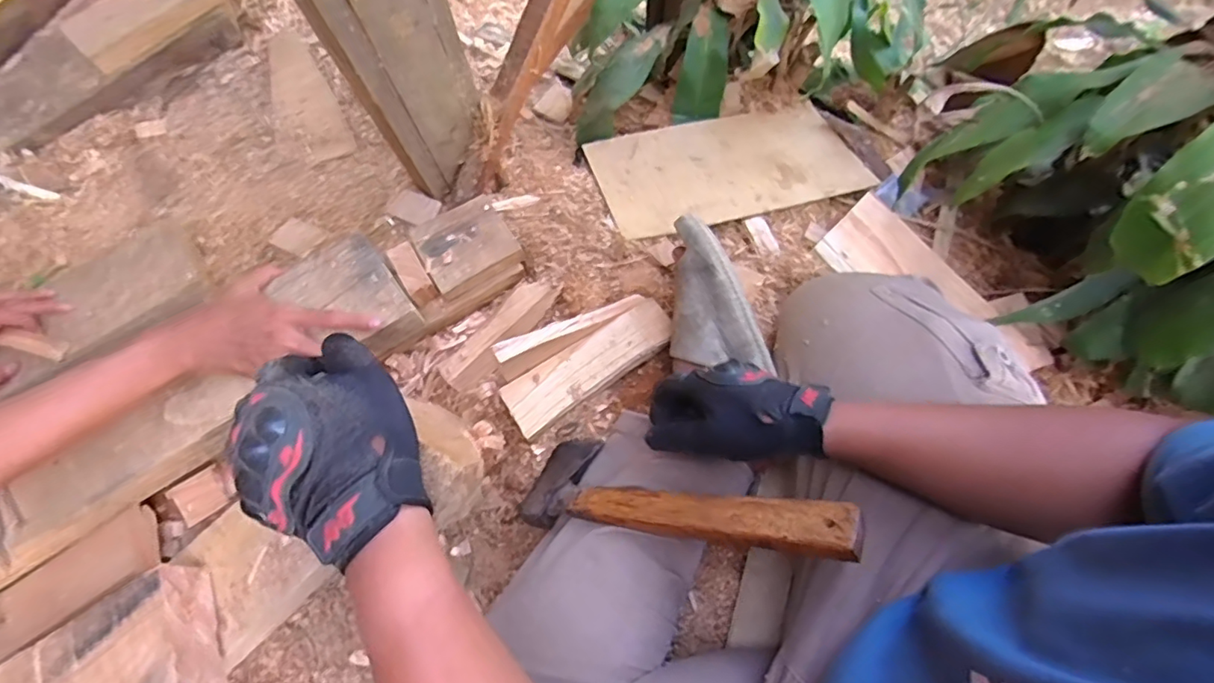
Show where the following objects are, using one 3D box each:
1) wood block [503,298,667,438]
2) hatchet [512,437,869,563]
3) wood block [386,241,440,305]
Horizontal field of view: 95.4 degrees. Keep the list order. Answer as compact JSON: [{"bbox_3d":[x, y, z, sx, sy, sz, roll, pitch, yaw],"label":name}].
[{"bbox_3d":[-0.018,0.028,0.653,0.212,0.041,0.061,-34,73,-9],"label":"wood block"},{"bbox_3d":[0.060,0.145,0.500,0.319,0.056,0.100,-1,67,37],"label":"hatchet"},{"bbox_3d":[-0.219,-0.077,0.623,0.027,0.024,0.069,-33,73,-9],"label":"wood block"}]

